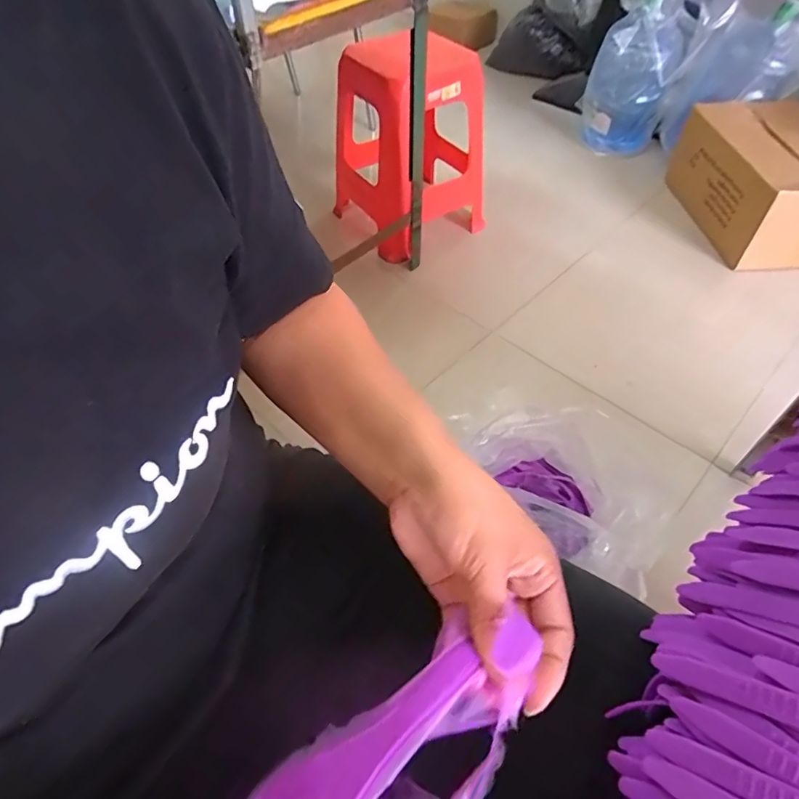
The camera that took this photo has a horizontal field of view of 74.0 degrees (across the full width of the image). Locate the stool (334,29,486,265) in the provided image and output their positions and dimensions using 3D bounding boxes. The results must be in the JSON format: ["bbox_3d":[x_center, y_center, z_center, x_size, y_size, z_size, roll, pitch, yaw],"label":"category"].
[{"bbox_3d":[0.054,-0.794,1.623,0.401,0.553,0.406,-23,54,-18],"label":"stool"}]

